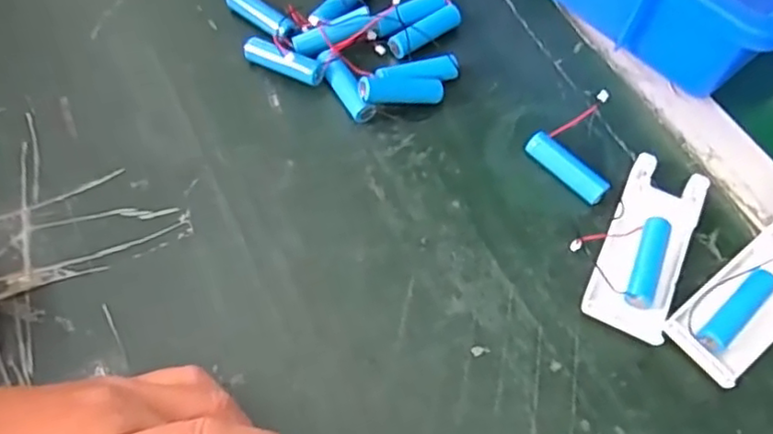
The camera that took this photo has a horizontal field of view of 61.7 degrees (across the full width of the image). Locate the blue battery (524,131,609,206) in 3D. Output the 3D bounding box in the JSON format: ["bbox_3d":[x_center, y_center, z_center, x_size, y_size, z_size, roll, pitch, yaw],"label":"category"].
[{"bbox_3d":[0.099,-0.026,0.357,0.015,0.015,0.049,-39,69,-22],"label":"blue battery"}]

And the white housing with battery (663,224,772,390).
[{"bbox_3d":[0.186,0.038,0.320,0.101,0.020,0.040,-35,67,-20],"label":"white housing with battery"}]

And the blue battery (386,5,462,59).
[{"bbox_3d":[0.025,-0.116,0.405,0.052,0.014,0.014,-32,66,-19],"label":"blue battery"}]

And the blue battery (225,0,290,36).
[{"bbox_3d":[-0.079,-0.127,0.403,0.046,0.014,0.014,31,63,14],"label":"blue battery"}]

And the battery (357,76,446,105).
[{"bbox_3d":[0.009,-0.073,0.370,0.053,0.011,0.014,-3,60,-23],"label":"battery"}]

